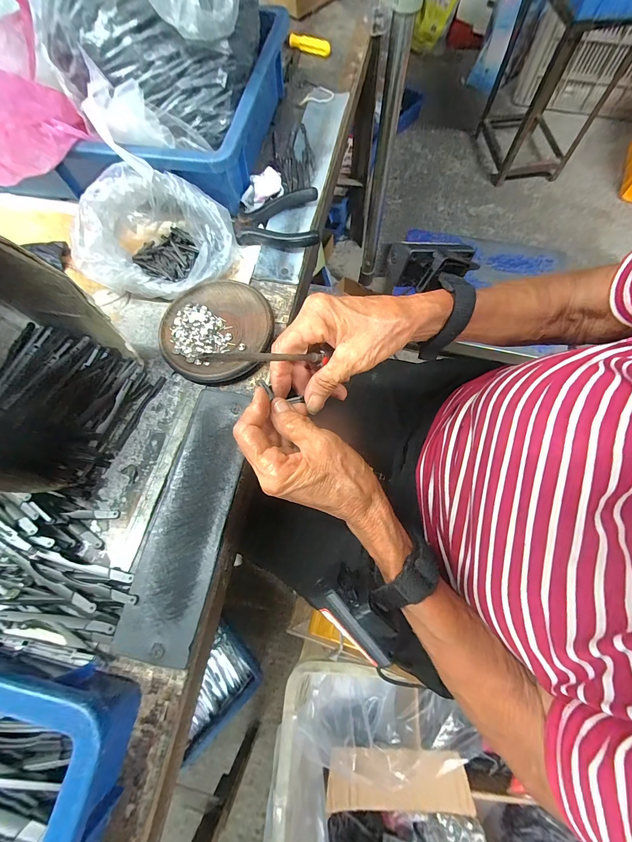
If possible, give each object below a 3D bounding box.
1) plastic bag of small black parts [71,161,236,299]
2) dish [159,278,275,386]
[{"bbox_3d":[-0.161,-0.196,0.329,0.131,0.074,0.110,4,70,4],"label":"plastic bag of small black parts"},{"bbox_3d":[-0.099,-0.091,0.330,0.110,0.014,0.112,-1,70,2],"label":"dish"}]

